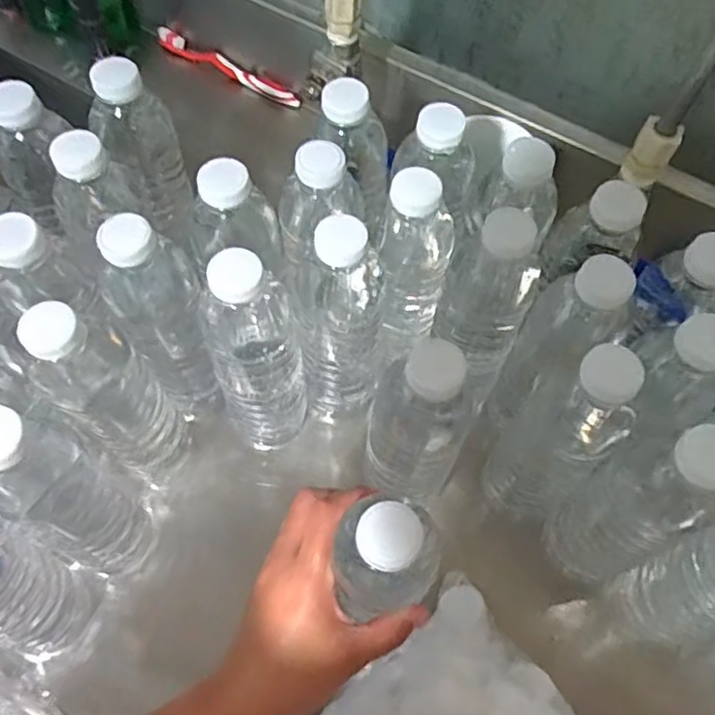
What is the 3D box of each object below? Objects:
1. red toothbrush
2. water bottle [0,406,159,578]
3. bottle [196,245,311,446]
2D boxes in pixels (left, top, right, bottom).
[{"bbox_3d":[-0.141,-0.320,0.728,0.193,0.022,0.020,32,65,13],"label":"red toothbrush"},{"bbox_3d":[-0.182,0.085,0.412,0.059,0.210,0.056,28,64,11],"label":"water bottle"},{"bbox_3d":[-0.069,-0.003,0.456,0.060,0.209,0.062,-12,64,-9],"label":"bottle"}]

